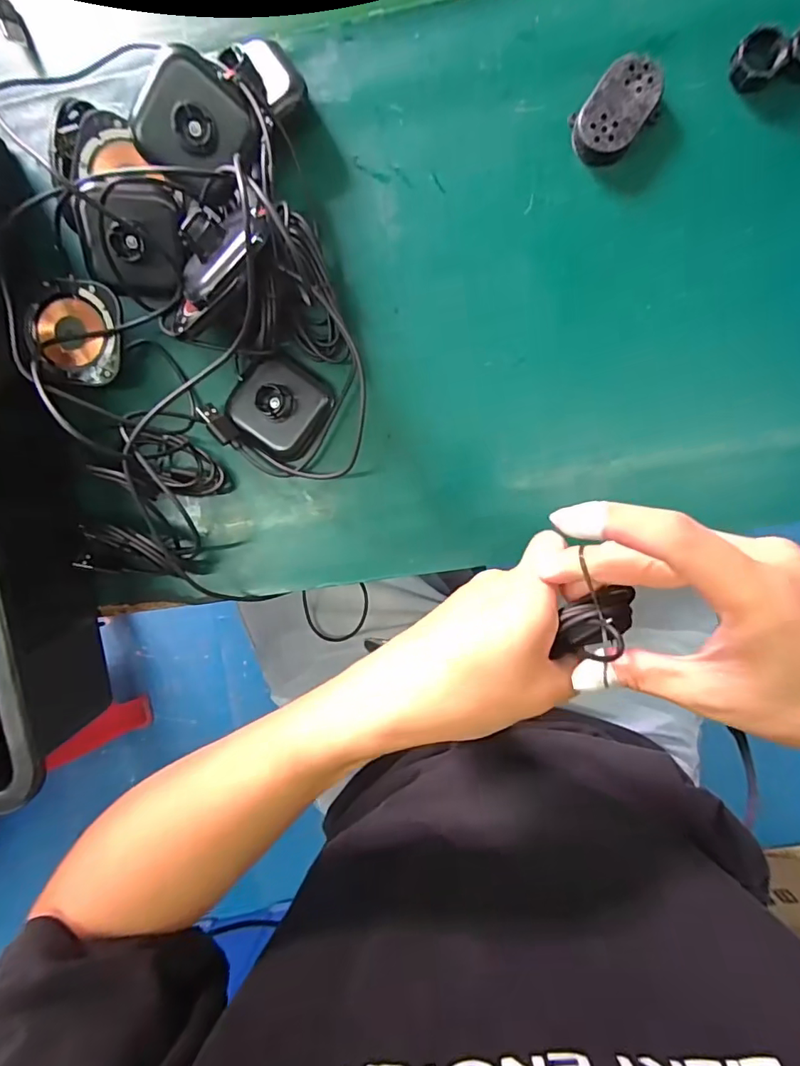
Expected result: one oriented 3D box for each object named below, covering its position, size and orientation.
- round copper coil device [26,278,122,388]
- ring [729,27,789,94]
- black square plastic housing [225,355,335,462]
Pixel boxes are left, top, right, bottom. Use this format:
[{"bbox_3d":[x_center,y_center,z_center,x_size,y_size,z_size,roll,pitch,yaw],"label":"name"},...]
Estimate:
[{"bbox_3d":[-0.197,-0.122,0.312,0.051,0.013,0.059,8,103,-8],"label":"round copper coil device"},{"bbox_3d":[0.200,-0.265,0.287,0.025,0.009,0.028,43,97,-1],"label":"ring"},{"bbox_3d":[-0.077,-0.080,0.320,0.058,0.023,0.057,34,97,0],"label":"black square plastic housing"}]

